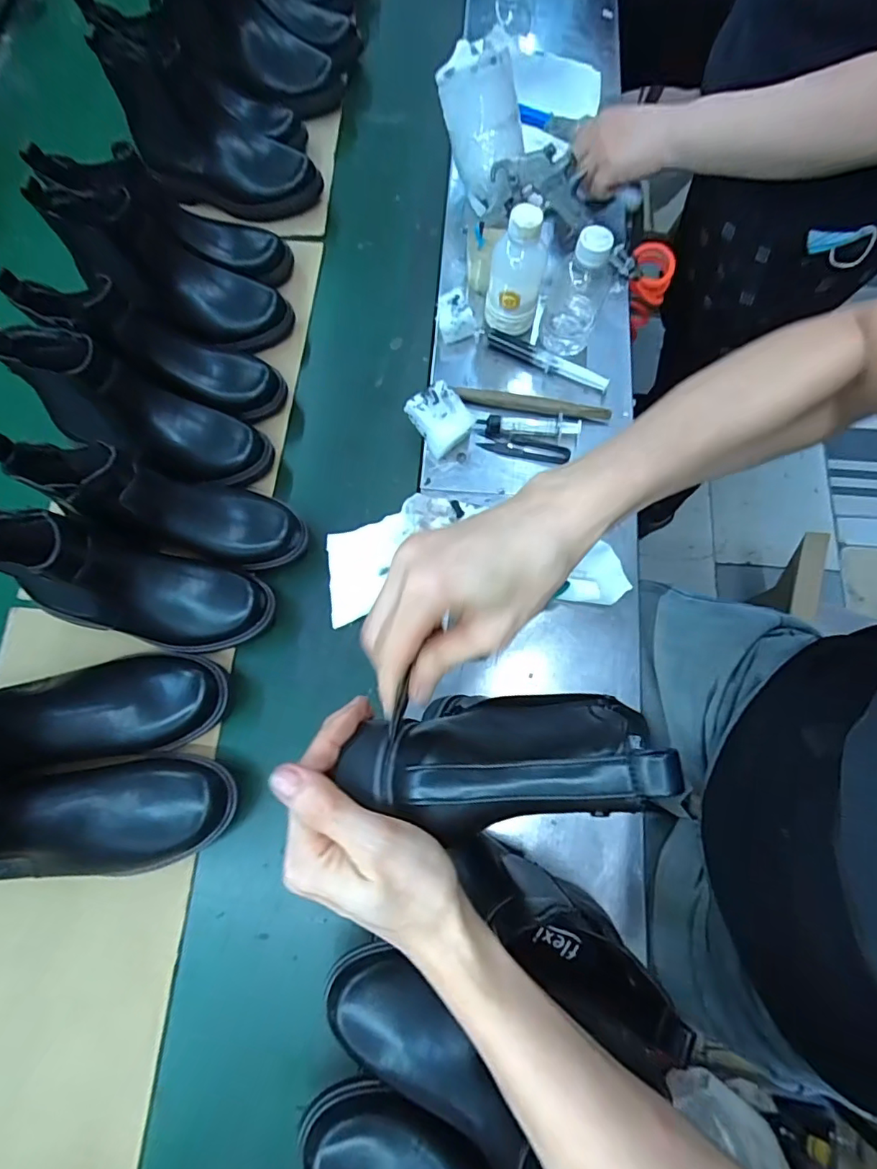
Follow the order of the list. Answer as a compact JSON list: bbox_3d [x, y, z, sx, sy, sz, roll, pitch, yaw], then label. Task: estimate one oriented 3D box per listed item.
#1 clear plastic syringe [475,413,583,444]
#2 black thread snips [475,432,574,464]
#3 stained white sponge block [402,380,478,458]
[{"bbox_3d":[0.099,-0.171,0.586,0.110,0.016,0.027,1,73,2],"label":"clear plastic syringe"},{"bbox_3d":[0.093,-0.148,0.585,0.099,0.007,0.020,12,74,5],"label":"black thread snips"},{"bbox_3d":[0.004,-0.176,0.580,0.055,0.037,0.068,-36,75,-9],"label":"stained white sponge block"}]

